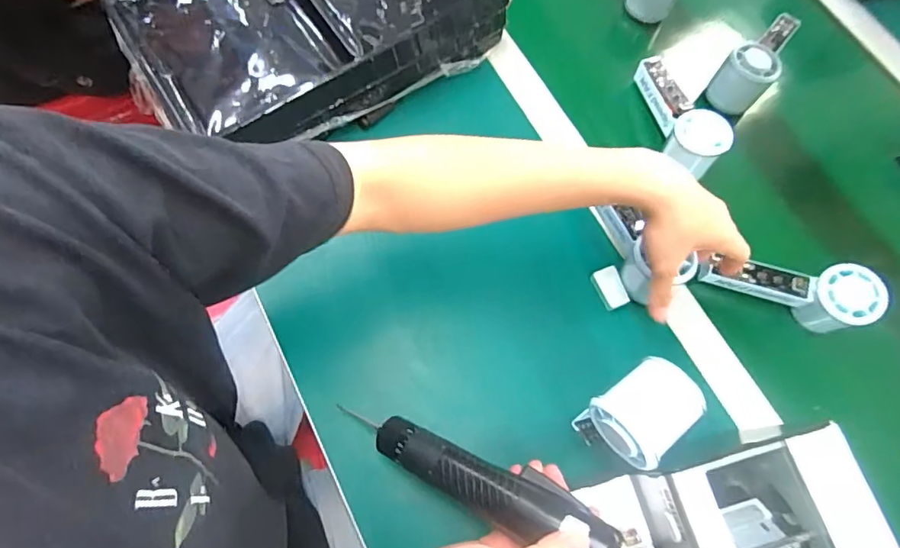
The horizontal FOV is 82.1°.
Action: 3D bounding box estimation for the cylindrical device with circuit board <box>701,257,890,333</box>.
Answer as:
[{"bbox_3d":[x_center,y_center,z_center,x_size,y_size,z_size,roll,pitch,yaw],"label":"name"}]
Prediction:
[{"bbox_3d":[0.332,0.020,0.522,0.155,0.063,0.054,11,69,16],"label":"cylindrical device with circuit board"}]

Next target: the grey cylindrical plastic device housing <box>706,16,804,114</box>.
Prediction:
[{"bbox_3d":[0.373,-0.256,0.611,0.053,0.064,0.141,43,73,12],"label":"grey cylindrical plastic device housing"}]

